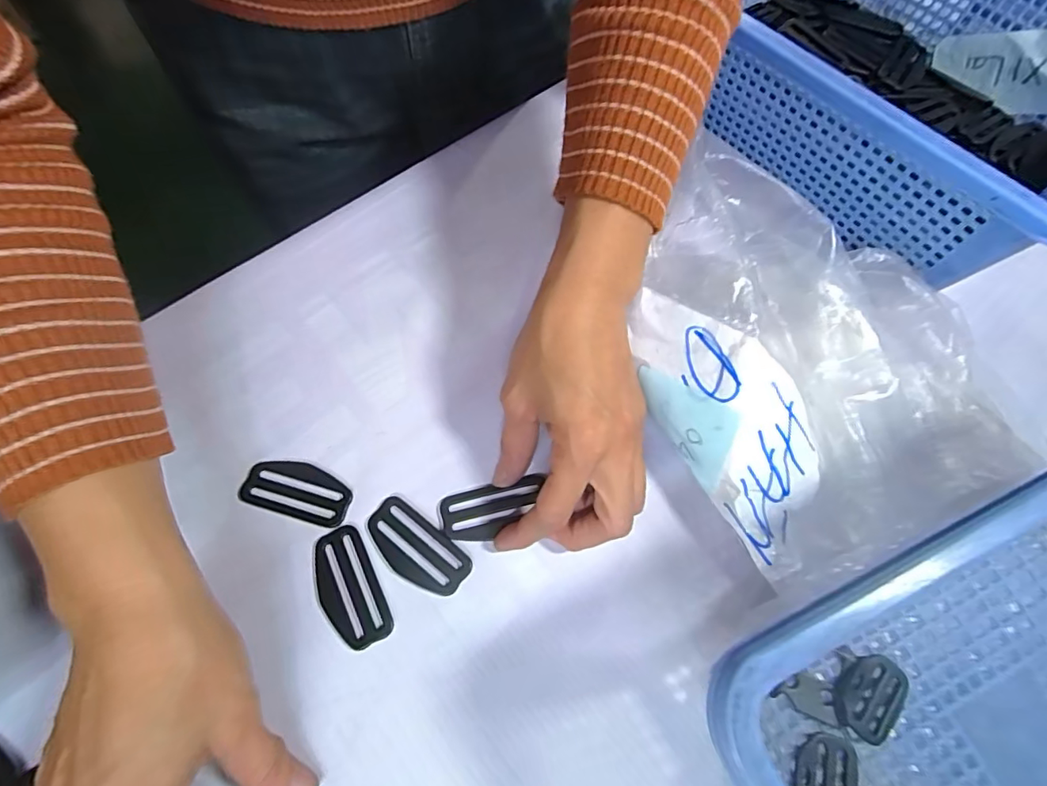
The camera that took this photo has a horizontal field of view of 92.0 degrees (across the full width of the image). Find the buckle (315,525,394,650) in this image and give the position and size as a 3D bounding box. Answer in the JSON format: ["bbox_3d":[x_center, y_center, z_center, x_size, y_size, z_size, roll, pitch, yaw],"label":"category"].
[{"bbox_3d":[-0.089,0.098,0.256,0.029,0.004,0.059,-24,69,-10],"label":"buckle"}]

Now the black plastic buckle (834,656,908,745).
[{"bbox_3d":[0.147,0.128,0.215,0.027,0.012,0.033,34,70,13],"label":"black plastic buckle"}]

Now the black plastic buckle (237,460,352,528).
[{"bbox_3d":[-0.124,0.053,0.278,0.060,0.004,0.029,15,67,6],"label":"black plastic buckle"}]

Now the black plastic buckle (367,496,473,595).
[{"bbox_3d":[-0.056,0.081,0.264,0.059,0.004,0.030,35,71,14],"label":"black plastic buckle"}]

